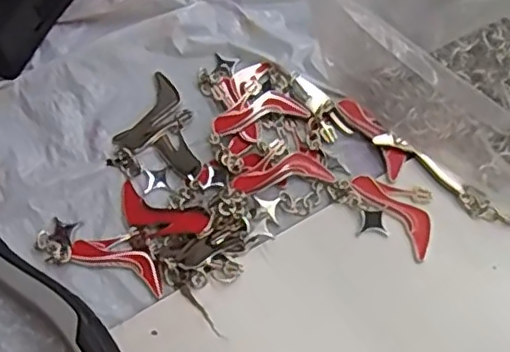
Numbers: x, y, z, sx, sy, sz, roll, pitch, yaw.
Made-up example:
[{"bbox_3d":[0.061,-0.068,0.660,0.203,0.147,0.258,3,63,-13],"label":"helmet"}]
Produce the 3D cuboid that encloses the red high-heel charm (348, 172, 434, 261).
[{"bbox_3d":[0.068,0.013,0.290,0.025,0.004,0.046,-35,70,-13],"label":"red high-heel charm"}]

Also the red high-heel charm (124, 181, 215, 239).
[{"bbox_3d":[-0.043,0.018,0.287,0.046,0.006,0.018,24,69,11],"label":"red high-heel charm"}]

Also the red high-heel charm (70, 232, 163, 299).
[{"bbox_3d":[-0.058,0.036,0.284,0.045,0.006,0.020,21,68,10],"label":"red high-heel charm"}]

